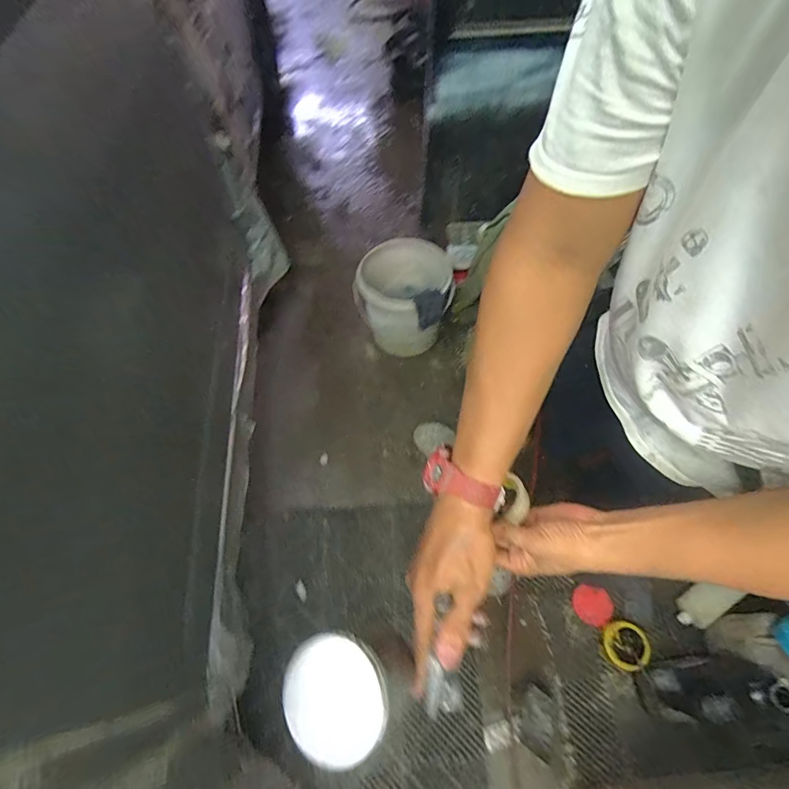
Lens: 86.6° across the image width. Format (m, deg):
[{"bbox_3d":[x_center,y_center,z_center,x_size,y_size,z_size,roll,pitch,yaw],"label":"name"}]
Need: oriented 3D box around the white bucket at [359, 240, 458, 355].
[{"bbox_3d":[0.041,-0.342,1.500,0.316,0.306,0.302,7,62,5],"label":"white bucket"}]

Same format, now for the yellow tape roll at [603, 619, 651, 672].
[{"bbox_3d":[0.601,0.646,1.078,0.120,0.045,0.107,39,70,20],"label":"yellow tape roll"}]

